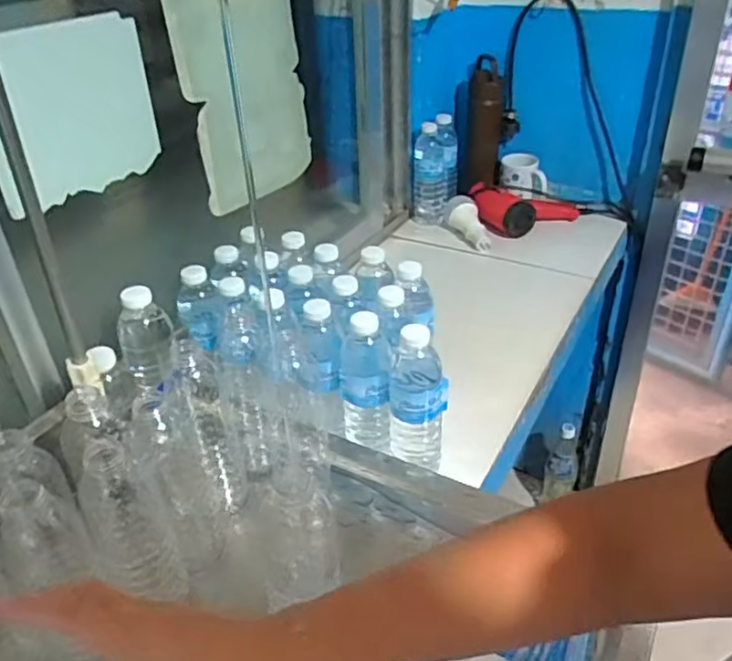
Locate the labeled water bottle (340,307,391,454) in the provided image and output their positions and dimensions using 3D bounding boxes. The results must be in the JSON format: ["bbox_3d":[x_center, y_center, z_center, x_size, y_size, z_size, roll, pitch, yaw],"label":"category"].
[{"bbox_3d":[0.000,0.061,0.734,0.055,0.166,0.051,-3,34,0],"label":"labeled water bottle"}]

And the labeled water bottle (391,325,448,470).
[{"bbox_3d":[0.062,0.066,0.718,0.066,0.168,0.077,5,35,12],"label":"labeled water bottle"}]

